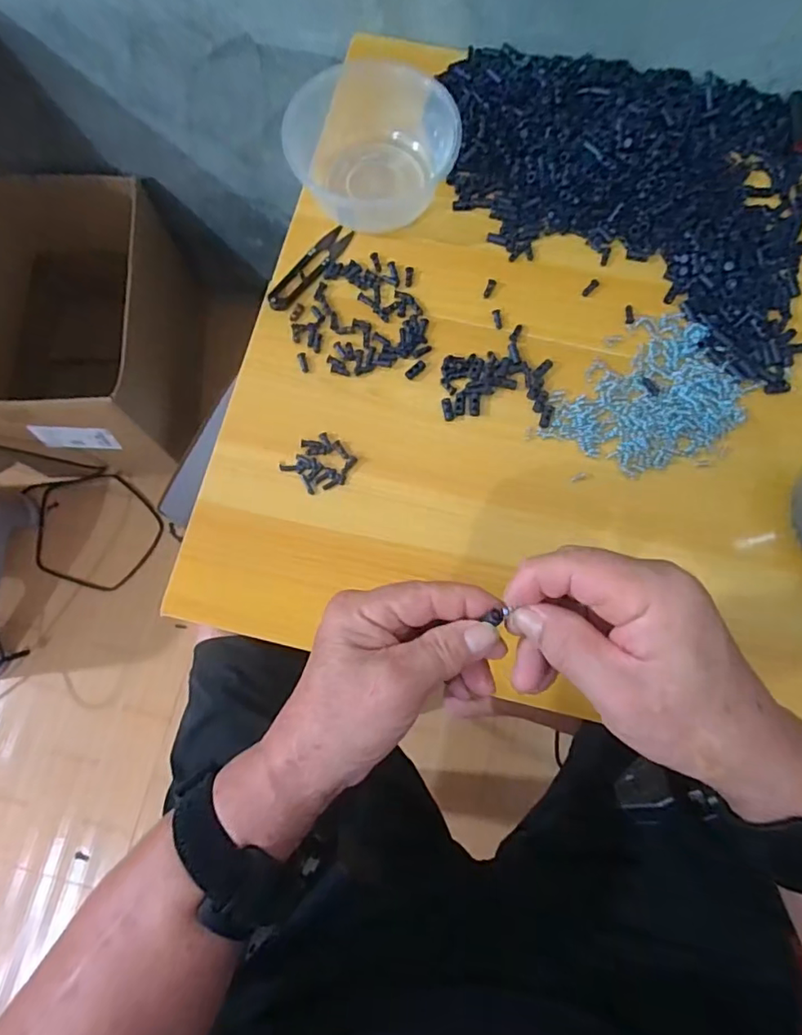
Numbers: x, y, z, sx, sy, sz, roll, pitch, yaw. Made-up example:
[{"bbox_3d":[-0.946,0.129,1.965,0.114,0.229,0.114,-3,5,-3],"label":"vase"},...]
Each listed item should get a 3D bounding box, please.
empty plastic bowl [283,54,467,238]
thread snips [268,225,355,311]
[{"bbox_3d":[-0.034,-0.331,0.478,0.135,0.055,0.153,-24,79,-3],"label":"empty plastic bowl"},{"bbox_3d":[-0.079,-0.219,0.483,0.023,0.004,0.097,39,82,8],"label":"thread snips"}]

